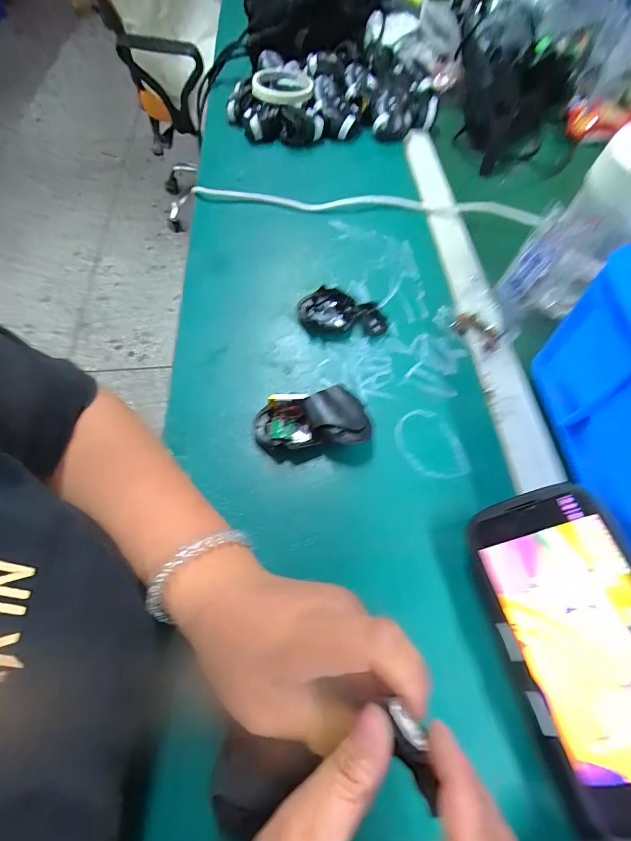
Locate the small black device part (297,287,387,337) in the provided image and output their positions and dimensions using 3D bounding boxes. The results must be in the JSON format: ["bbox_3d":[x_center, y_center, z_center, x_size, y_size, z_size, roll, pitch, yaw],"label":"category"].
[{"bbox_3d":[0.028,-0.115,0.394,0.091,0.017,0.046,5,61,5],"label":"small black device part"}]

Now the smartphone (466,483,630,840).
[{"bbox_3d":[0.158,0.130,0.218,0.087,0.006,0.171,-28,60,24],"label":"smartphone"}]

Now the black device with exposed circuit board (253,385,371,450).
[{"bbox_3d":[-0.004,-0.001,0.326,0.097,0.028,0.051,0,61,2],"label":"black device with exposed circuit board"}]

